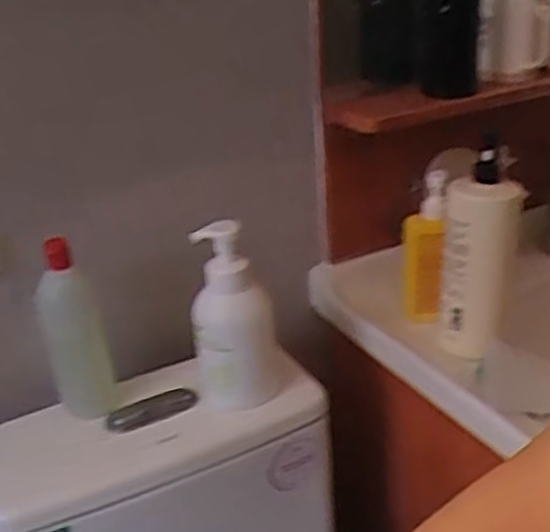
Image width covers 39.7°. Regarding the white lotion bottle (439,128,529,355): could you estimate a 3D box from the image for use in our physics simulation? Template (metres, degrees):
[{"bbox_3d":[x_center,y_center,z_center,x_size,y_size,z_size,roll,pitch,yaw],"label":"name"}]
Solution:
[{"bbox_3d":[0.236,-0.007,0.883,0.090,0.217,0.094,3,25,13],"label":"white lotion bottle"}]

